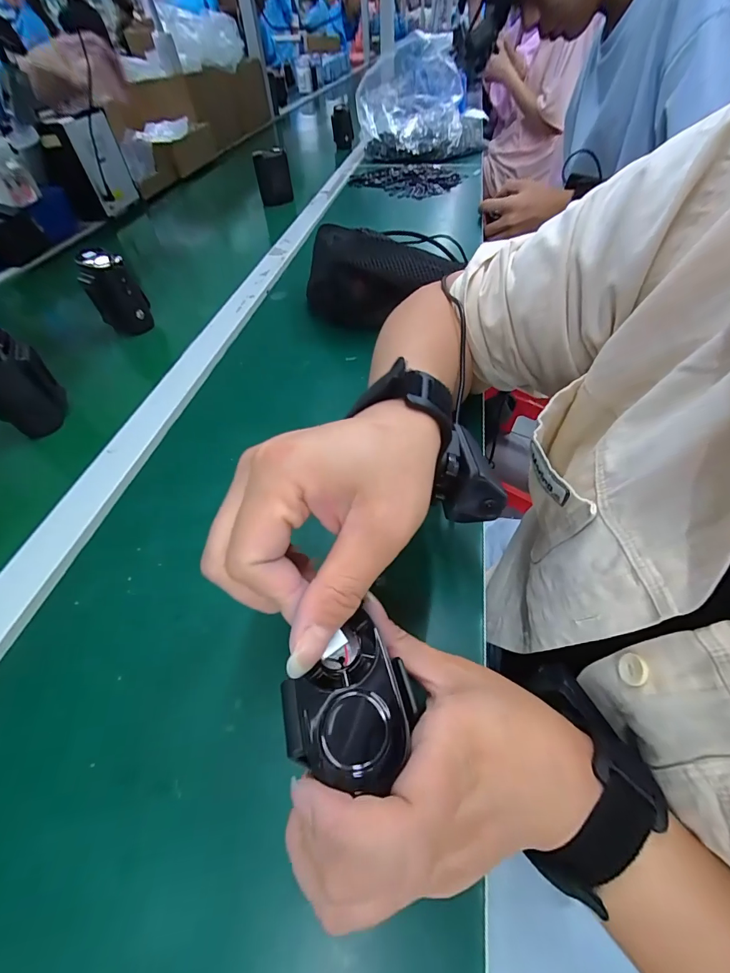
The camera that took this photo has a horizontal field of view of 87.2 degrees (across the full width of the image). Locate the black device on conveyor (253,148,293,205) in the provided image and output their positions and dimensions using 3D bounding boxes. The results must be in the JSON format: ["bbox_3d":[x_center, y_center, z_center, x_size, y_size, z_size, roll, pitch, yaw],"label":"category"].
[{"bbox_3d":[-0.183,-0.618,0.772,0.066,0.091,0.022,-11,51,-6],"label":"black device on conveyor"}]

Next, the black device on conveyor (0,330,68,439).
[{"bbox_3d":[-0.324,-0.096,0.357,0.036,0.081,0.052,-3,51,0],"label":"black device on conveyor"}]

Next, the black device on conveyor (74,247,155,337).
[{"bbox_3d":[-0.307,-0.240,0.470,0.056,0.079,0.057,-29,56,-20],"label":"black device on conveyor"}]

